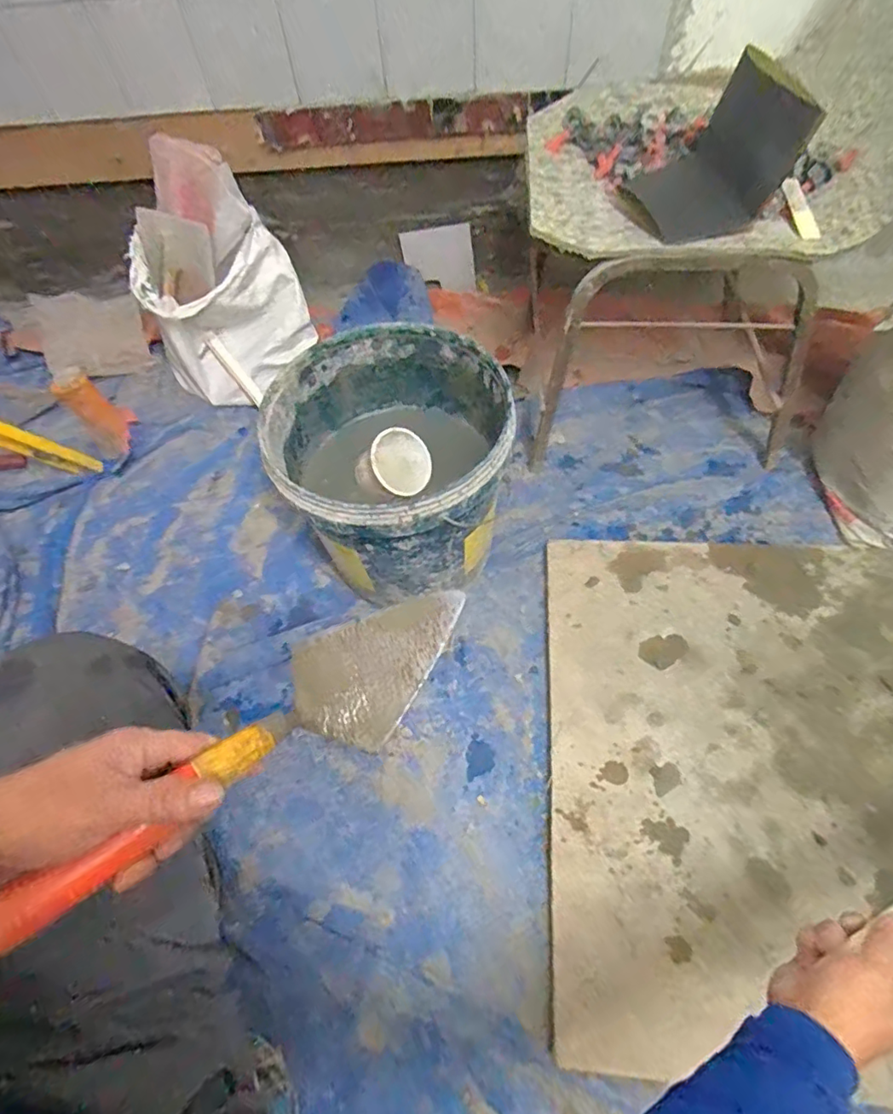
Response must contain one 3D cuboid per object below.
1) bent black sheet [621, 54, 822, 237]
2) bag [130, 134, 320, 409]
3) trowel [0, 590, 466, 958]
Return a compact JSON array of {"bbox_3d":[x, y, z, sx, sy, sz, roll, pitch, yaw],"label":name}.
[{"bbox_3d":[0.337,-0.499,0.682,0.068,0.169,0.178,-42,65,-18],"label":"bent black sheet"},{"bbox_3d":[-0.446,-0.510,1.056,0.281,0.343,0.306,-29,62,-12],"label":"bag"},{"bbox_3d":[-0.124,0.125,0.396,0.090,0.063,0.346,41,49,24],"label":"trowel"}]

